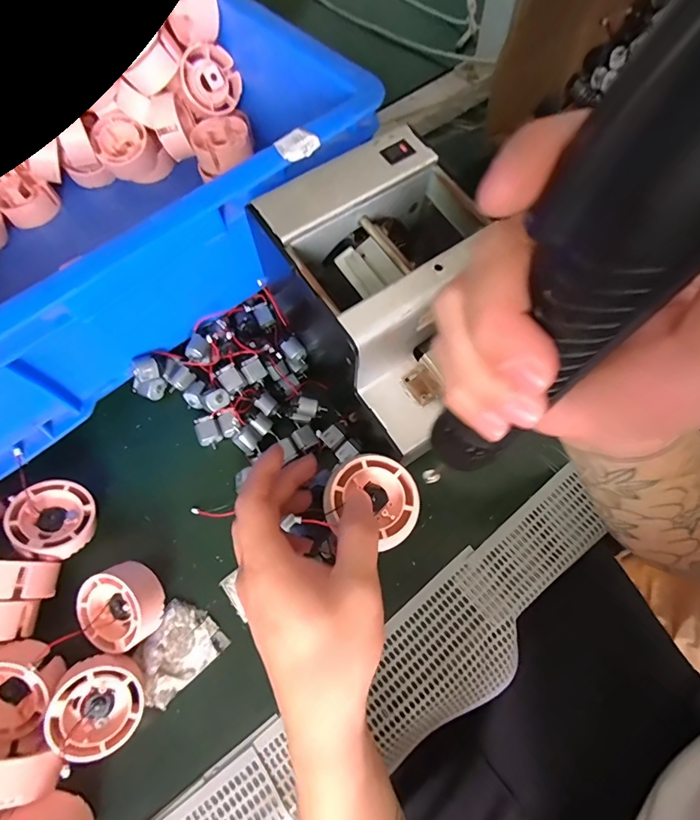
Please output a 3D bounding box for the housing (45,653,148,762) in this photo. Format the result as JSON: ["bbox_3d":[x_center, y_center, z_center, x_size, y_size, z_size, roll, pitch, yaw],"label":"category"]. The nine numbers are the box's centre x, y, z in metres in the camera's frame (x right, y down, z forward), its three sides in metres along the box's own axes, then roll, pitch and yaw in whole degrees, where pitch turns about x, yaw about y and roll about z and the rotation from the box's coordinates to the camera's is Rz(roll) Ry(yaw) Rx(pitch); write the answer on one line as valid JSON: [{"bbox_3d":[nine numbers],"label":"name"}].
[{"bbox_3d":[-0.167,0.195,0.288,0.054,0.025,0.054,47,64,-13],"label":"housing"}]

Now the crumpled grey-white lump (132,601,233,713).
[{"bbox_3d":[-0.128,0.176,0.319,0.049,0.008,0.061,42,75,16],"label":"crumpled grey-white lump"}]

